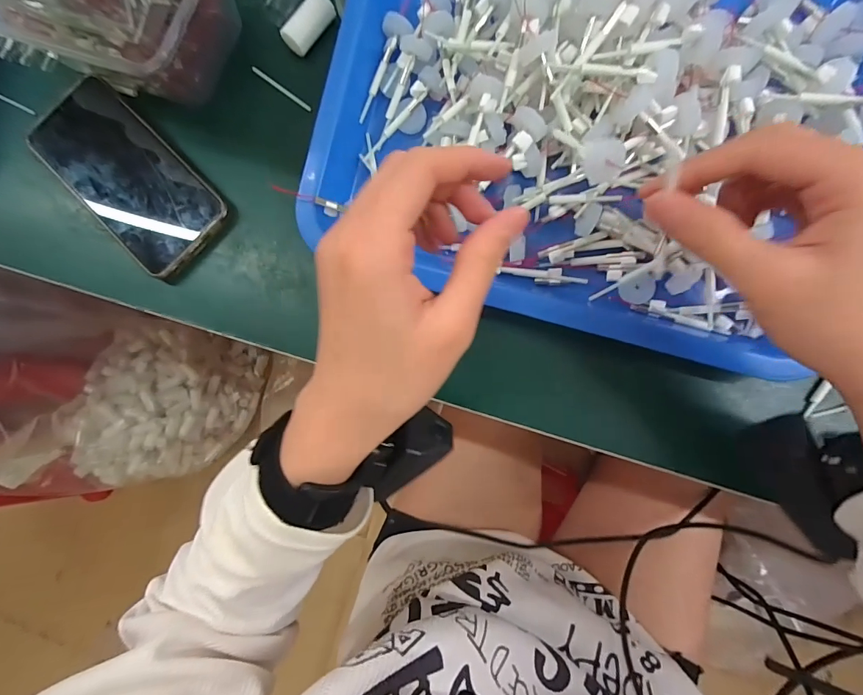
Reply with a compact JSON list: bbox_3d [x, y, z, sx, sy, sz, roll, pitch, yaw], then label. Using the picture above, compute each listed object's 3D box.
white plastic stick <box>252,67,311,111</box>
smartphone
[{"bbox_3d":[-0.114,-0.198,0.323,0.059,0.004,0.004,38,90,9],"label":"white plastic stick"},{"bbox_3d":[-0.231,-0.132,0.320,0.164,0.015,0.075,44,91,9],"label":"smartphone"}]

